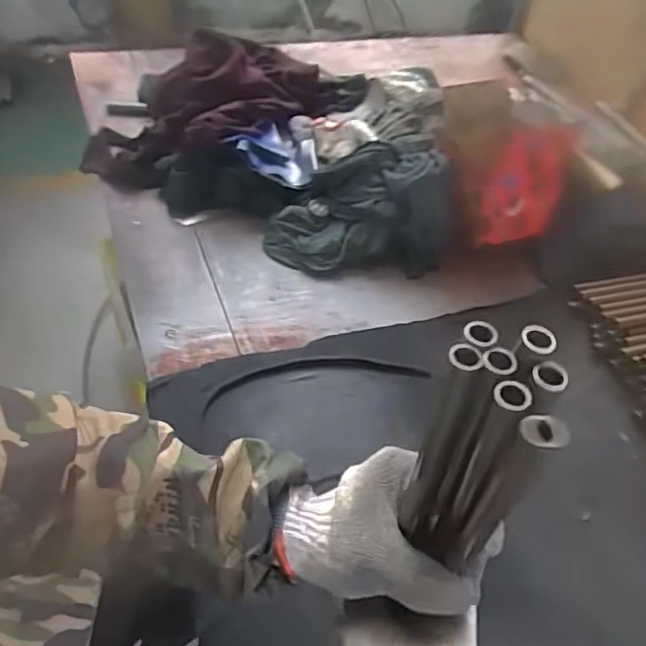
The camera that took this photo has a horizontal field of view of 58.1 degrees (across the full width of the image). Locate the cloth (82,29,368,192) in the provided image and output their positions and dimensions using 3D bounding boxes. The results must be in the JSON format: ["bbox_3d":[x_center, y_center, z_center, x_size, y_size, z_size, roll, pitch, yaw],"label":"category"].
[{"bbox_3d":[-0.164,-0.360,0.896,0.418,0.123,0.261,-36,64,-29],"label":"cloth"}]

